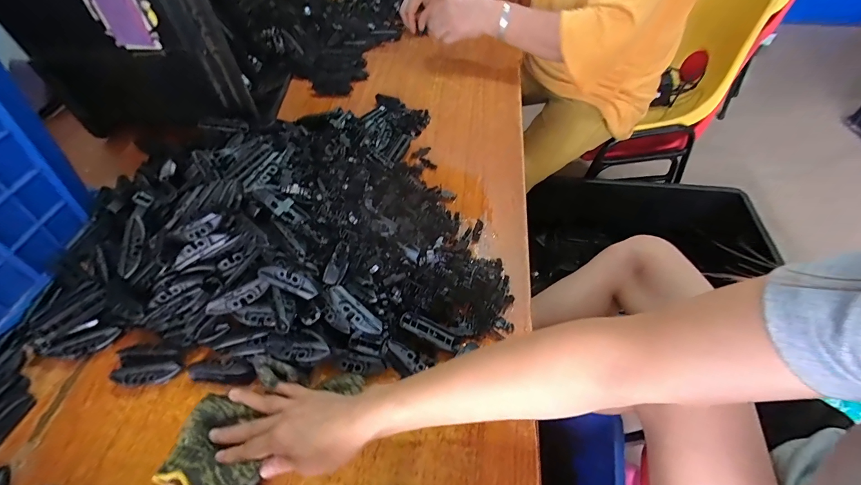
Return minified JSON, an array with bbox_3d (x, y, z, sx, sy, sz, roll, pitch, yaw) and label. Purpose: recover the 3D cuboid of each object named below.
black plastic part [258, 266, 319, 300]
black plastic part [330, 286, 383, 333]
[{"bbox_3d":[-0.156,0.042,0.407,0.070,0.012,0.021,19,81,6],"label":"black plastic part"},{"bbox_3d":[-0.082,0.074,0.398,0.068,0.009,0.021,42,61,5],"label":"black plastic part"}]

